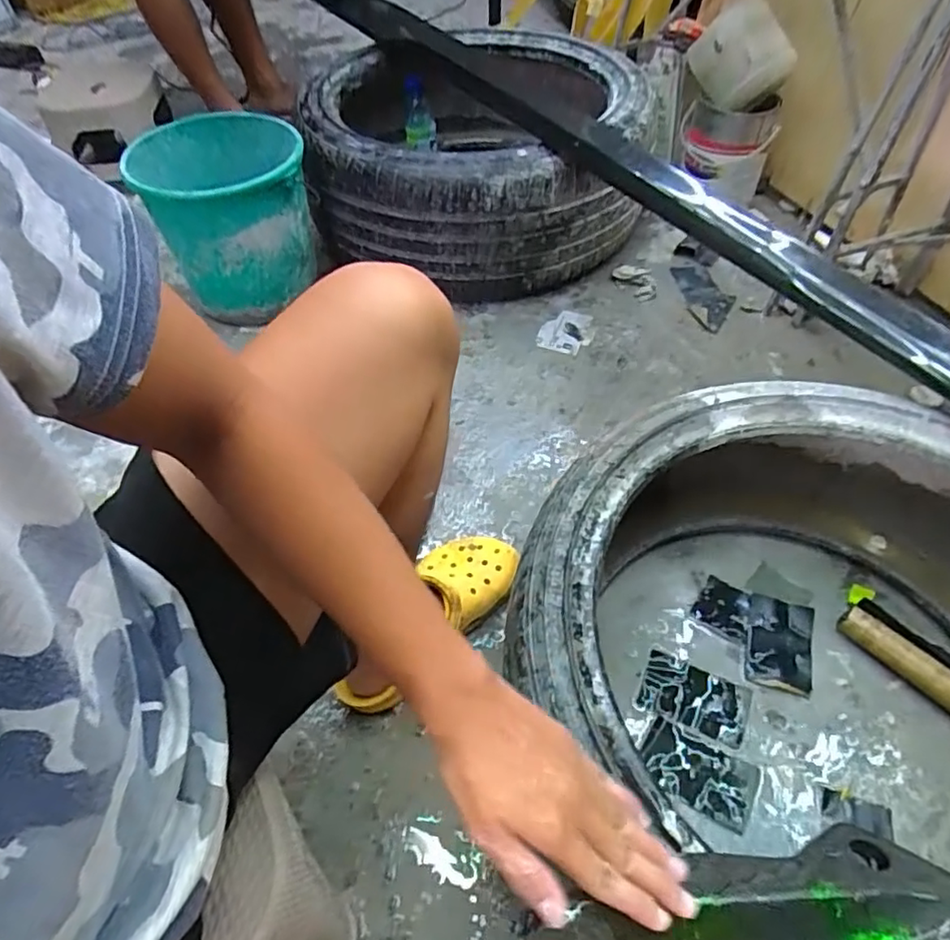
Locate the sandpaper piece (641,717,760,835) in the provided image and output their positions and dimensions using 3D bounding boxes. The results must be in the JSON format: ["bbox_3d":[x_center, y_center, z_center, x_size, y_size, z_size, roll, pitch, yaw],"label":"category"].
[{"bbox_3d":[0.236,0.322,0.646,0.113,0.004,0.072,22,54,19],"label":"sandpaper piece"}]

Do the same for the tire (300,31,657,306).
[{"bbox_3d":[0.016,-0.607,1.211,0.599,0.289,0.595,2,53,5],"label":"tire"}]

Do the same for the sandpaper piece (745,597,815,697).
[{"bbox_3d":[0.364,0.209,0.729,0.072,0.005,0.112,12,58,14],"label":"sandpaper piece"}]

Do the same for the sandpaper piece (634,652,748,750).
[{"bbox_3d":[0.249,0.261,0.695,0.119,0.004,0.076,20,54,16],"label":"sandpaper piece"}]

